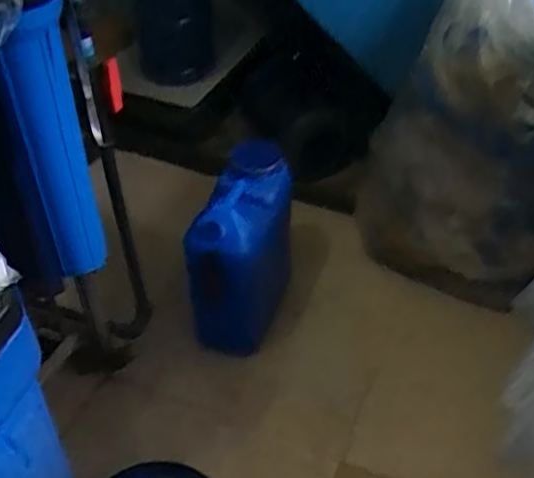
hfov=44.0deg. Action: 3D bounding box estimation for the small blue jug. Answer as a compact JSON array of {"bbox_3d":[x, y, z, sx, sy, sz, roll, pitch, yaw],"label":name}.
[{"bbox_3d":[-0.048,0.036,1.496,0.150,0.441,0.282,19,47,19],"label":"small blue jug"}]

